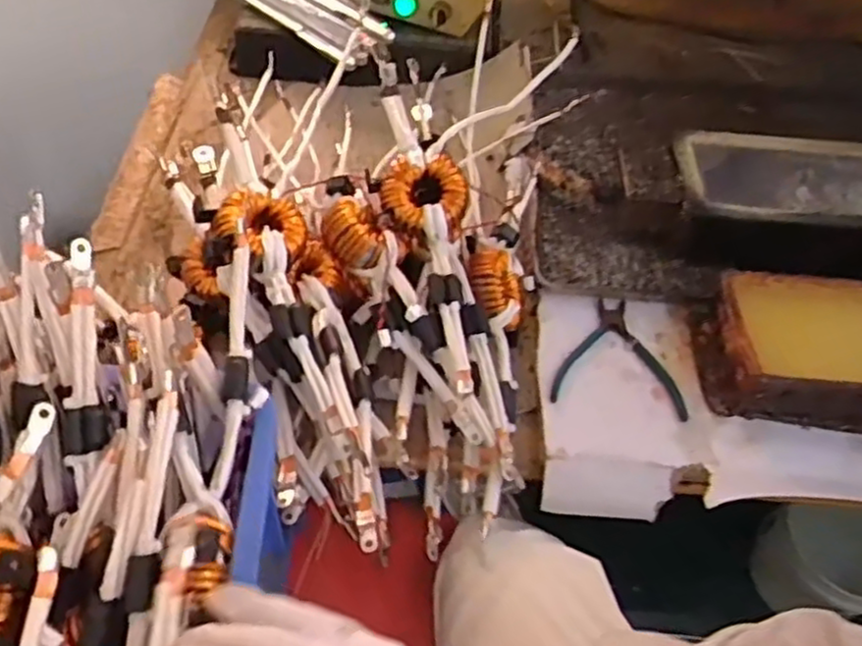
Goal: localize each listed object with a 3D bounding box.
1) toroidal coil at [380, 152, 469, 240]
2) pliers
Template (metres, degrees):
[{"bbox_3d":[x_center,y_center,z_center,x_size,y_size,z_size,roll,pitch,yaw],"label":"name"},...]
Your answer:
[{"bbox_3d":[-0.005,-0.118,0.680,0.077,0.037,0.064,-9,81,-1],"label":"toroidal coil"},{"bbox_3d":[0.184,0.032,0.719,0.127,0.013,0.131,9,52,1],"label":"pliers"}]

